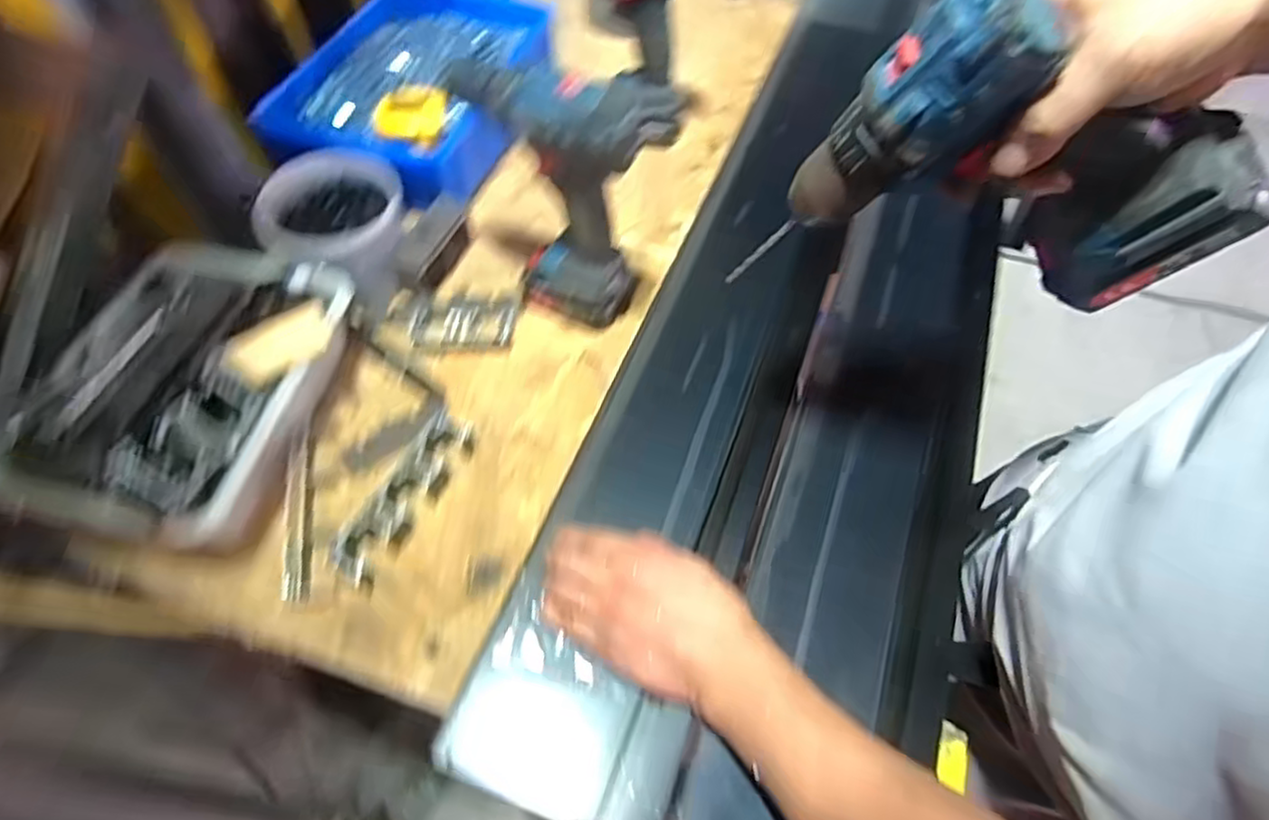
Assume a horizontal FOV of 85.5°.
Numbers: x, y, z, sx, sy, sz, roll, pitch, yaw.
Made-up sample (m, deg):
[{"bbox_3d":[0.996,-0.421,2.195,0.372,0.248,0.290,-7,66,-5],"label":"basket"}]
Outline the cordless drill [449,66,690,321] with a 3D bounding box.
[{"bbox_3d":[-0.052,-0.179,0.561,0.078,0.240,0.170,-39,67,-24],"label":"cordless drill"}]

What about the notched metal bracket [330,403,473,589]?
[{"bbox_3d":[-0.172,0.066,0.519,0.038,0.027,0.141,24,59,12],"label":"notched metal bracket"}]

